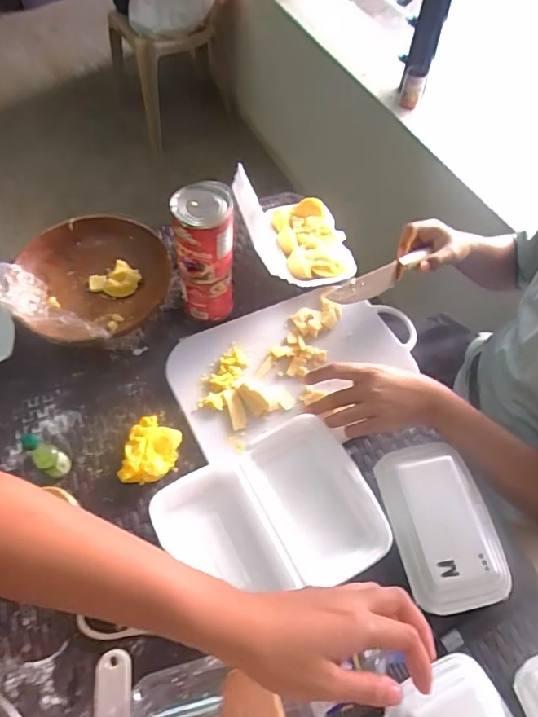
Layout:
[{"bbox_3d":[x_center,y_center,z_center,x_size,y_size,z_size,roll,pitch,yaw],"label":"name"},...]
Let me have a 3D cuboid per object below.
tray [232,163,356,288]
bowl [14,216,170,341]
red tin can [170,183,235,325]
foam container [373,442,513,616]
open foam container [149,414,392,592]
[{"bbox_3d":[0.042,-0.202,0.762,0.171,0.132,0.160,-9,60,-7],"label":"tray"},{"bbox_3d":[-0.261,-0.115,0.732,0.209,0.080,0.217,1,60,-1],"label":"bowl"},{"bbox_3d":[-0.088,-0.139,0.667,0.079,0.207,0.084,1,60,-1],"label":"red tin can"},{"bbox_3d":[0.202,0.190,0.559,0.117,0.052,0.186,-10,61,-8],"label":"foam container"},{"bbox_3d":[0.001,0.188,0.556,0.237,0.042,0.189,-24,63,-15],"label":"open foam container"}]

